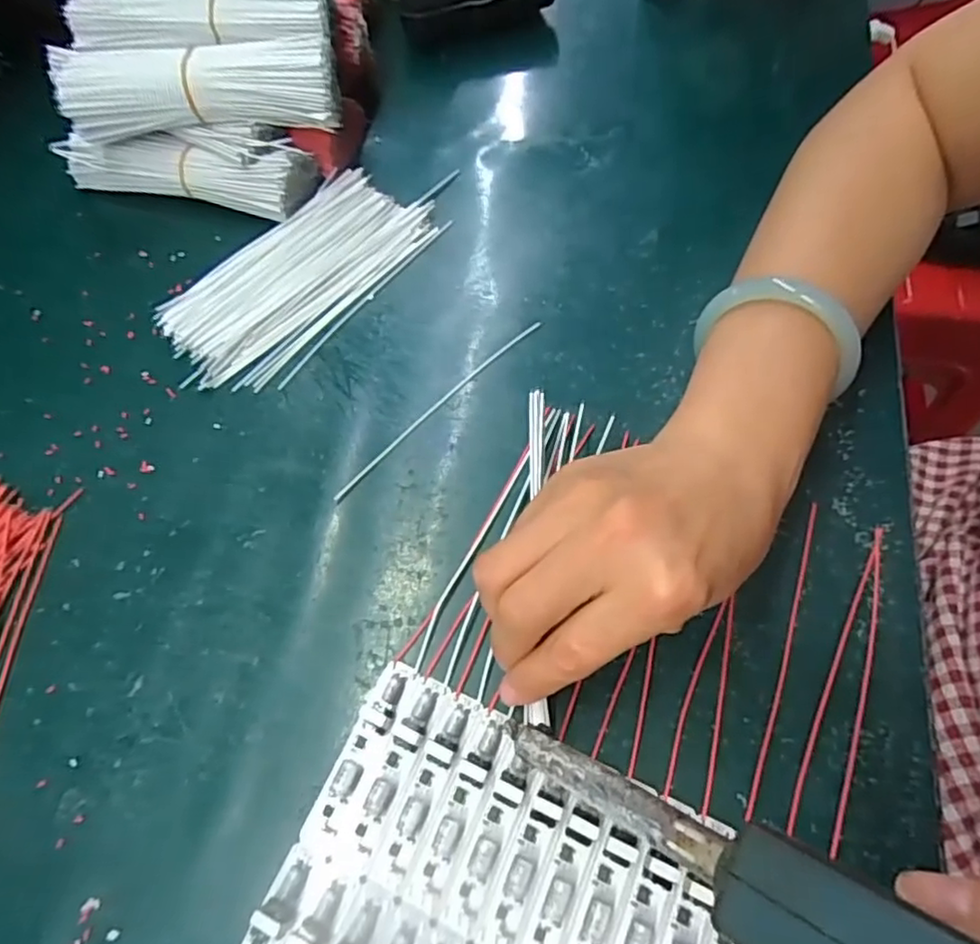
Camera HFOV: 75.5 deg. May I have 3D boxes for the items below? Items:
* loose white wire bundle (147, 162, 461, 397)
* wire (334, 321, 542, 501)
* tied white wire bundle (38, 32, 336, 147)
[{"bbox_3d":[-0.102,-0.117,0.363,0.085,0.011,0.174,40,73,19],"label":"loose white wire bundle"},{"bbox_3d":[-0.025,-0.035,0.323,0.140,0.004,0.004,-42,69,-15],"label":"wire"},{"bbox_3d":[-0.161,-0.216,0.354,0.149,0.031,0.044,-3,64,1],"label":"tied white wire bundle"}]

